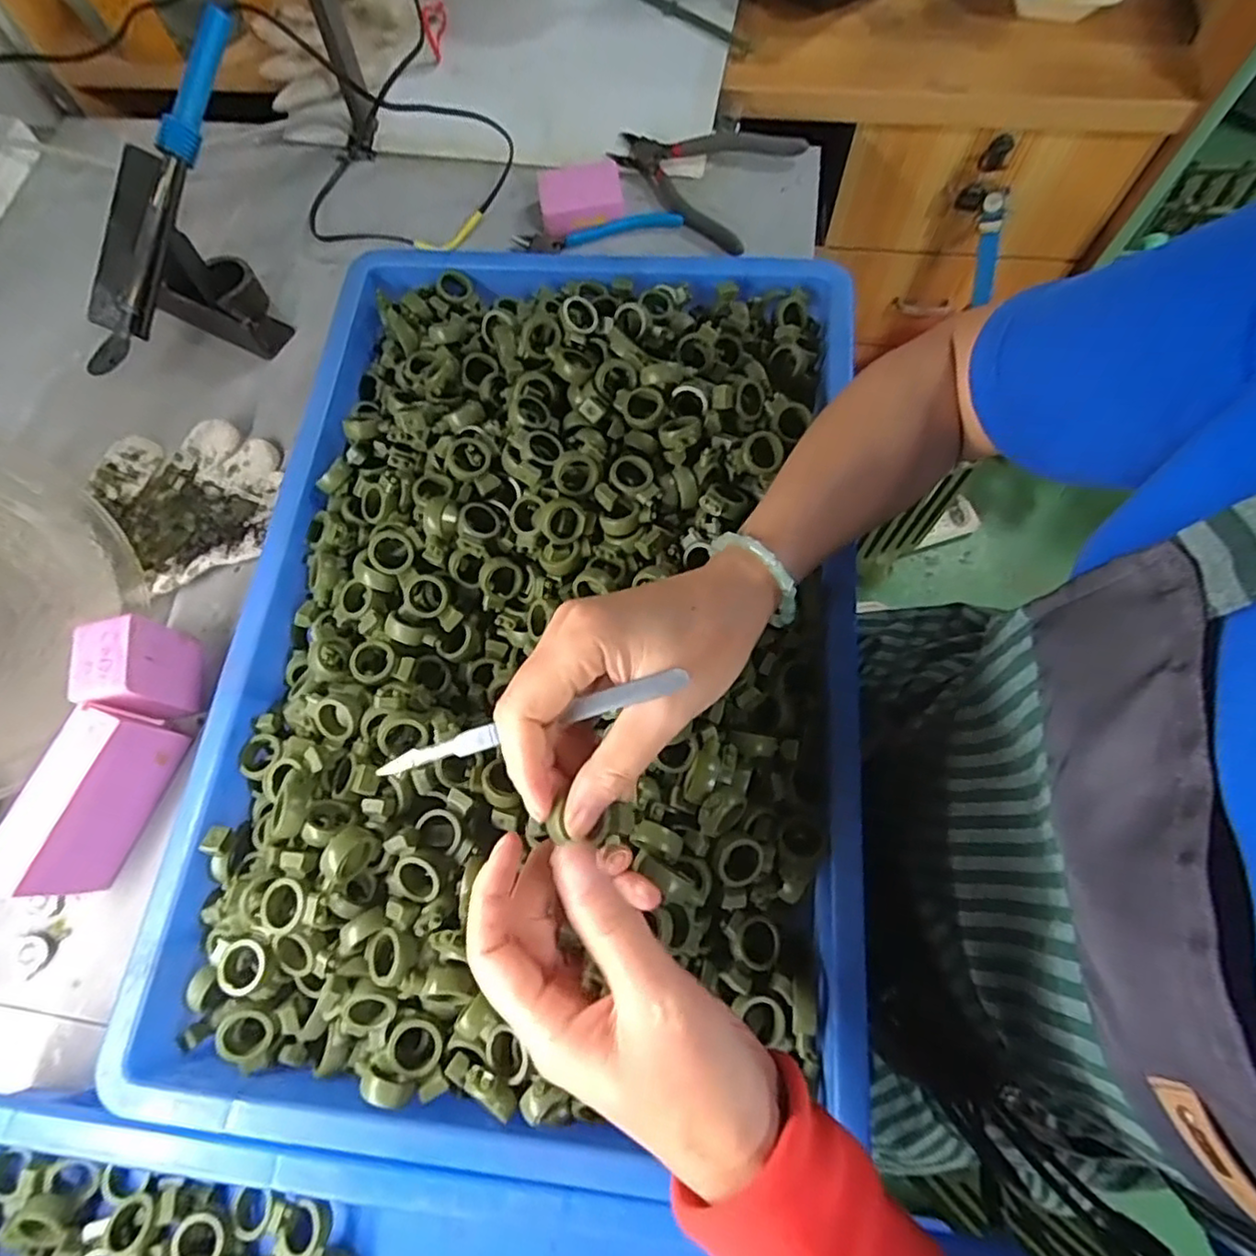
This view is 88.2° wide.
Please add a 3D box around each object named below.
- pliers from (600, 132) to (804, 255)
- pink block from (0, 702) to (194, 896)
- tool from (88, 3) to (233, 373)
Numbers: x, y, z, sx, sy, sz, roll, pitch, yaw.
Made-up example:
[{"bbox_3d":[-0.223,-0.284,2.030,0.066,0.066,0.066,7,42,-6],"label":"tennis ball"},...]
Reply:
[{"bbox_3d":[0.064,-0.441,0.619,0.165,0.030,0.135,28,74,12],"label":"pliers"},{"bbox_3d":[-0.338,0.107,0.409,0.034,0.065,0.107,15,72,8],"label":"pink block"},{"bbox_3d":[-0.365,-0.337,0.510,0.029,0.028,0.286,19,93,9],"label":"tool"}]

